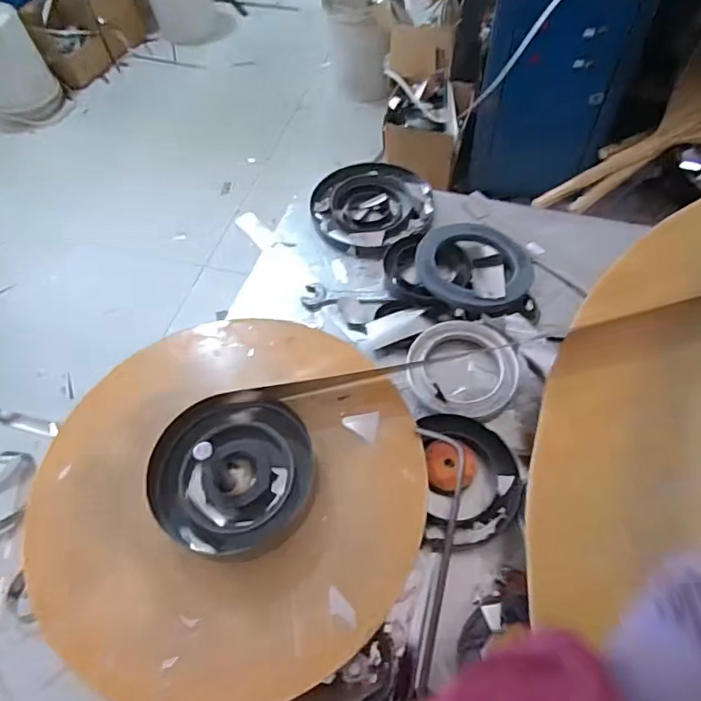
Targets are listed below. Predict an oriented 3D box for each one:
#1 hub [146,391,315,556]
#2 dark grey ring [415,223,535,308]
[{"bbox_3d":[-0.117,0.114,0.512,0.153,0.043,0.156,-1,58,2],"label":"hub"},{"bbox_3d":[0.168,-0.116,0.697,0.152,0.030,0.140,-1,58,2],"label":"dark grey ring"}]

